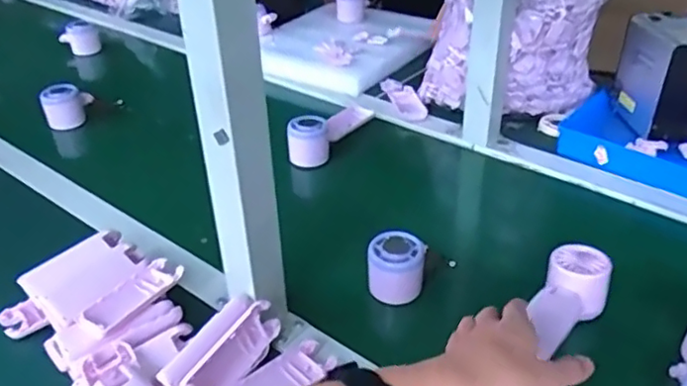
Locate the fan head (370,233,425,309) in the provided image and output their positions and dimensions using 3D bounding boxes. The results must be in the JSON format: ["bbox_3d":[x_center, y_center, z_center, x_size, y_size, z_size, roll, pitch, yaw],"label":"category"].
[{"bbox_3d":[0.055,0.076,0.631,0.054,0.057,0.047,1,35,4],"label":"fan head"}]

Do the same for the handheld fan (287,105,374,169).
[{"bbox_3d":[-0.013,-0.093,0.884,0.045,0.061,0.161,22,41,31],"label":"handheld fan"}]

